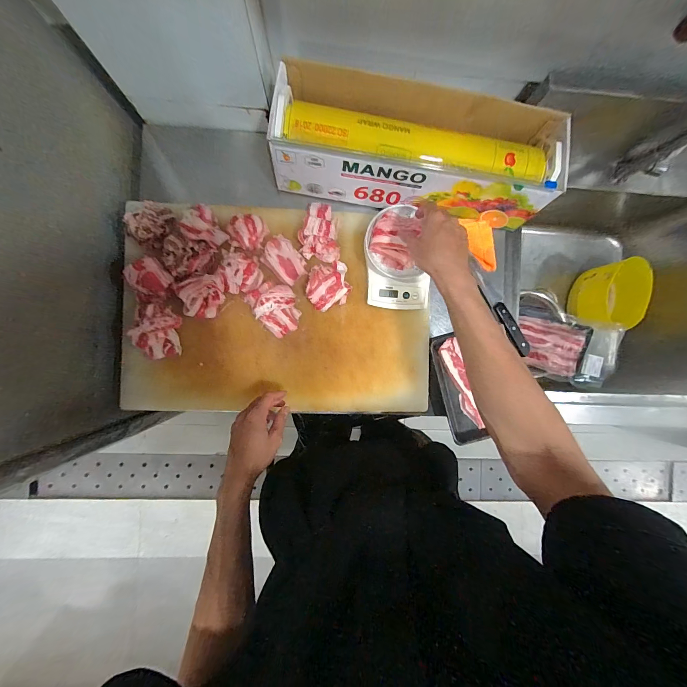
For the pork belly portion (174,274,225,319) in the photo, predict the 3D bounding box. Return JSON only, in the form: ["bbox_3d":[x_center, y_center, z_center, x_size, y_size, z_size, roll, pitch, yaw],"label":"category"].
[{"bbox_3d":[-0.264,-0.088,0.570,0.079,0.036,0.079,3,88,-3],"label":"pork belly portion"}]

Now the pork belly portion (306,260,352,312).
[{"bbox_3d":[-0.029,-0.112,0.591,0.083,0.036,0.087,0,88,-4],"label":"pork belly portion"}]

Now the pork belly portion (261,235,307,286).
[{"bbox_3d":[-0.112,-0.158,0.578,0.085,0.024,0.059,43,86,-1],"label":"pork belly portion"}]

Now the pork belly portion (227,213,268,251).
[{"bbox_3d":[-0.180,-0.209,0.570,0.065,0.029,0.064,30,87,-2],"label":"pork belly portion"}]

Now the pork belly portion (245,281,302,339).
[{"bbox_3d":[-0.128,-0.069,0.587,0.080,0.029,0.103,-33,90,-4],"label":"pork belly portion"}]

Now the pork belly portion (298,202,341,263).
[{"bbox_3d":[-0.048,-0.222,0.592,0.073,0.053,0.122,-3,88,-4],"label":"pork belly portion"}]

